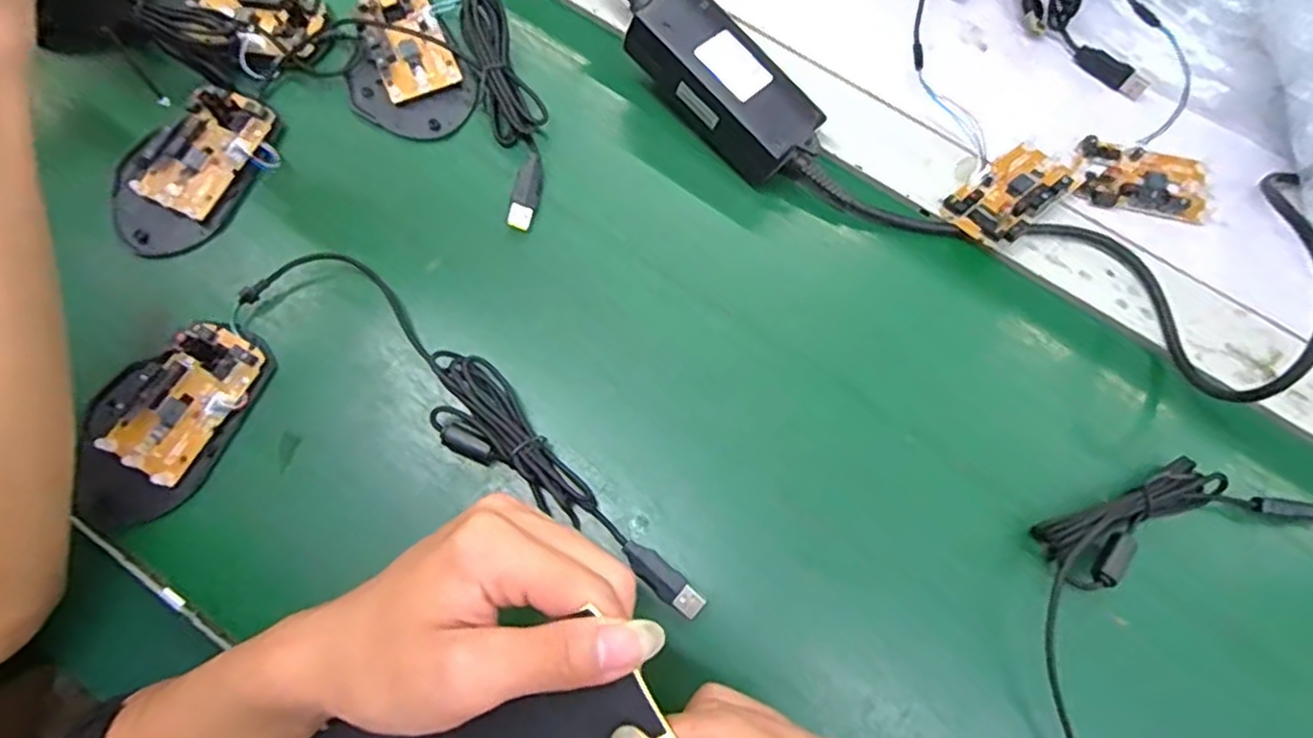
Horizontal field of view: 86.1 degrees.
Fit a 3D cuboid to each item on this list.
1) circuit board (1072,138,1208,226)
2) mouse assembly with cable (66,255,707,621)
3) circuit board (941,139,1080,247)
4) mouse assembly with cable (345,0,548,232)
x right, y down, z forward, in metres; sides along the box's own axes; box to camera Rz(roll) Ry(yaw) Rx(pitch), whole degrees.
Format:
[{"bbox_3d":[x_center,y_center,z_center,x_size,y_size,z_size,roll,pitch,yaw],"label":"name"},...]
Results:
[{"bbox_3d":[0.290,-0.114,0.419,0.080,0.009,0.043,13,73,3],"label":"circuit board"},{"bbox_3d":[-0.129,0.026,0.363,0.321,0.018,0.154,11,73,2],"label":"mouse assembly with cable"},{"bbox_3d":[0.207,-0.103,0.407,0.074,0.020,0.042,-37,77,-11],"label":"circuit board"},{"bbox_3d":[-0.115,-0.173,0.426,0.171,0.022,0.099,37,76,9],"label":"mouse assembly with cable"}]

